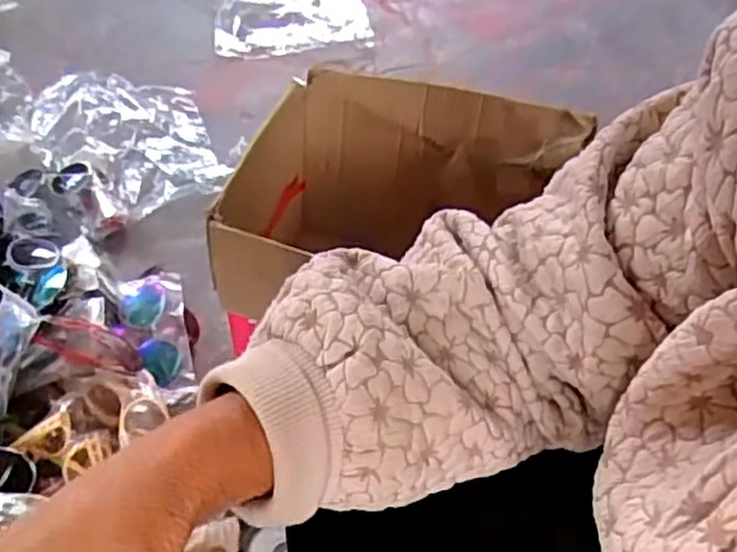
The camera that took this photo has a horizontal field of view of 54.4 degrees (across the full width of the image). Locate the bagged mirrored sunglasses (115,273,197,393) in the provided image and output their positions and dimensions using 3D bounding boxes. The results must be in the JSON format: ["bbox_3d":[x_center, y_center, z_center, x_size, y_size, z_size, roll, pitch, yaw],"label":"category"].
[{"bbox_3d":[-0.265,0.068,0.884,0.082,0.041,0.179,-11,52,-11],"label":"bagged mirrored sunglasses"}]

